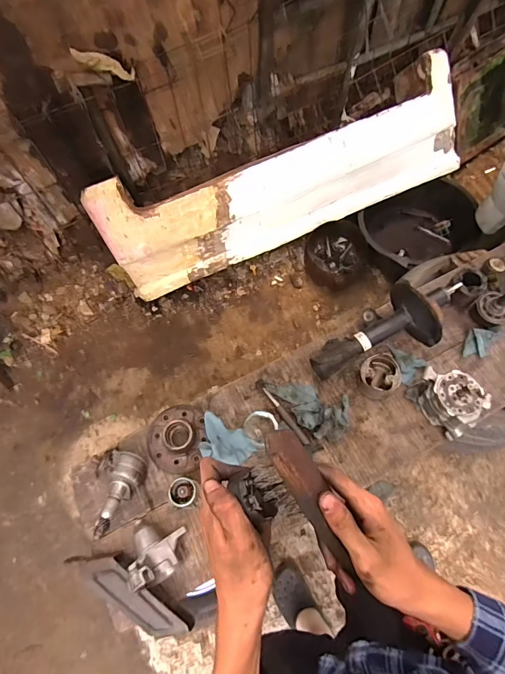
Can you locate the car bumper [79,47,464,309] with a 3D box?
[{"bbox_3d":[0.136,-0.570,1.451,1.378,0.467,0.140,-22,37,-9],"label":"car bumper"}]

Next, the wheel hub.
[{"bbox_3d":[-0.163,0.217,0.853,0.127,0.050,0.144,-13,62,-3],"label":"wheel hub"}]

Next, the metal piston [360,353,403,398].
[{"bbox_3d":[0.293,0.090,0.912,0.085,0.059,0.085,-2,62,3],"label":"metal piston"}]

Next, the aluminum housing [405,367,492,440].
[{"bbox_3d":[0.424,0.131,0.857,0.092,0.100,0.141,-32,65,-13],"label":"aluminum housing"}]

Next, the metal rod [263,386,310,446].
[{"bbox_3d":[0.074,0.174,0.887,0.015,0.009,0.155,-34,65,-13],"label":"metal rod"}]

